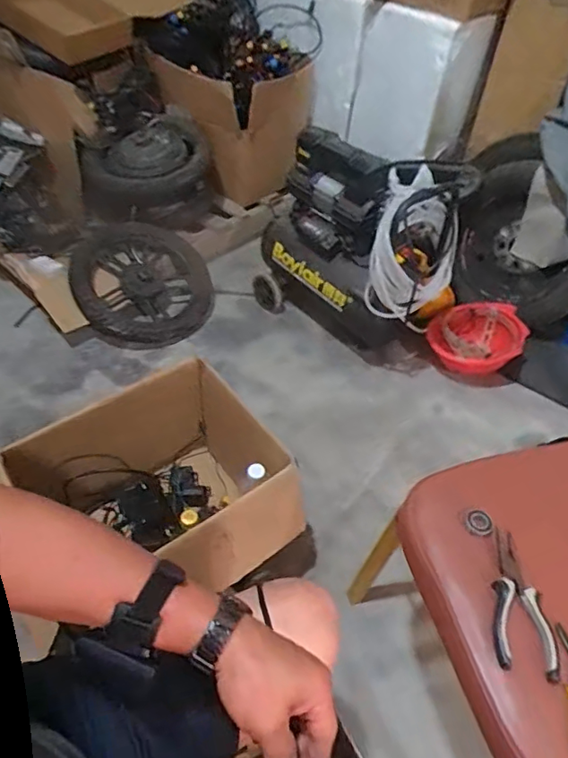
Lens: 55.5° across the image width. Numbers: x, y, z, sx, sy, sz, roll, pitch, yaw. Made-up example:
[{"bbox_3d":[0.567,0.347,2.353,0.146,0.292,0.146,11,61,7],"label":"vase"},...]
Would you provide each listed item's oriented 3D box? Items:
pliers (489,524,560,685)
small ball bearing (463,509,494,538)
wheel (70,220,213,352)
[{"bbox_3d":[0.266,0.252,0.608,0.061,0.026,0.152,9,48,4],"label":"pliers"},{"bbox_3d":[0.244,0.181,0.675,0.031,0.012,0.035,-36,57,-28],"label":"small ball bearing"},{"bbox_3d":[-0.399,-0.275,1.543,0.368,0.076,0.401,7,69,-18],"label":"wheel"}]

